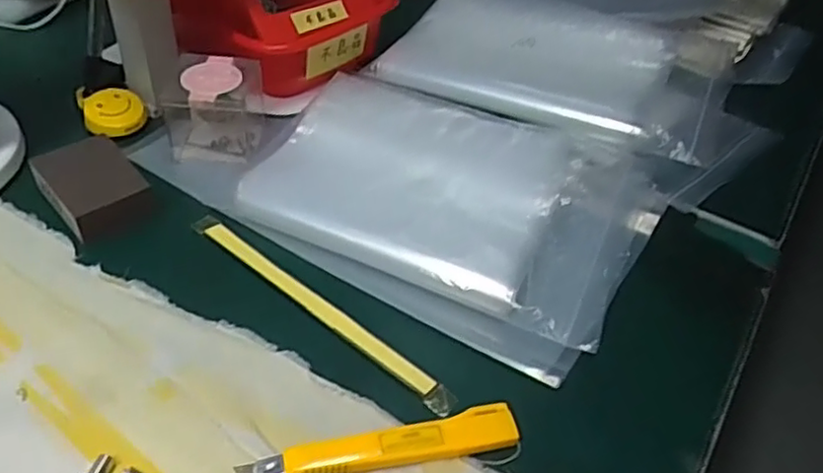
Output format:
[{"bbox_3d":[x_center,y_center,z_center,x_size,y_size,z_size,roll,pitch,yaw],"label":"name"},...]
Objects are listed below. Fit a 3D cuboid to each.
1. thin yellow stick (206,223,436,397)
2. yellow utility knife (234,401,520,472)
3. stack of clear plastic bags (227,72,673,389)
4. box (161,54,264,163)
[{"bbox_3d":[-0.058,0.038,0.393,0.177,0.005,0.009,34,50,24],"label":"thin yellow stick"},{"bbox_3d":[-0.013,0.102,0.325,0.130,0.009,0.020,-8,47,-15],"label":"yellow utility knife"},{"bbox_3d":[0.027,-0.030,0.445,0.242,0.032,0.183,26,47,17],"label":"stack of clear plastic bags"},{"bbox_3d":[-0.138,-0.090,0.478,0.058,0.057,0.062,10,44,3],"label":"box"}]

